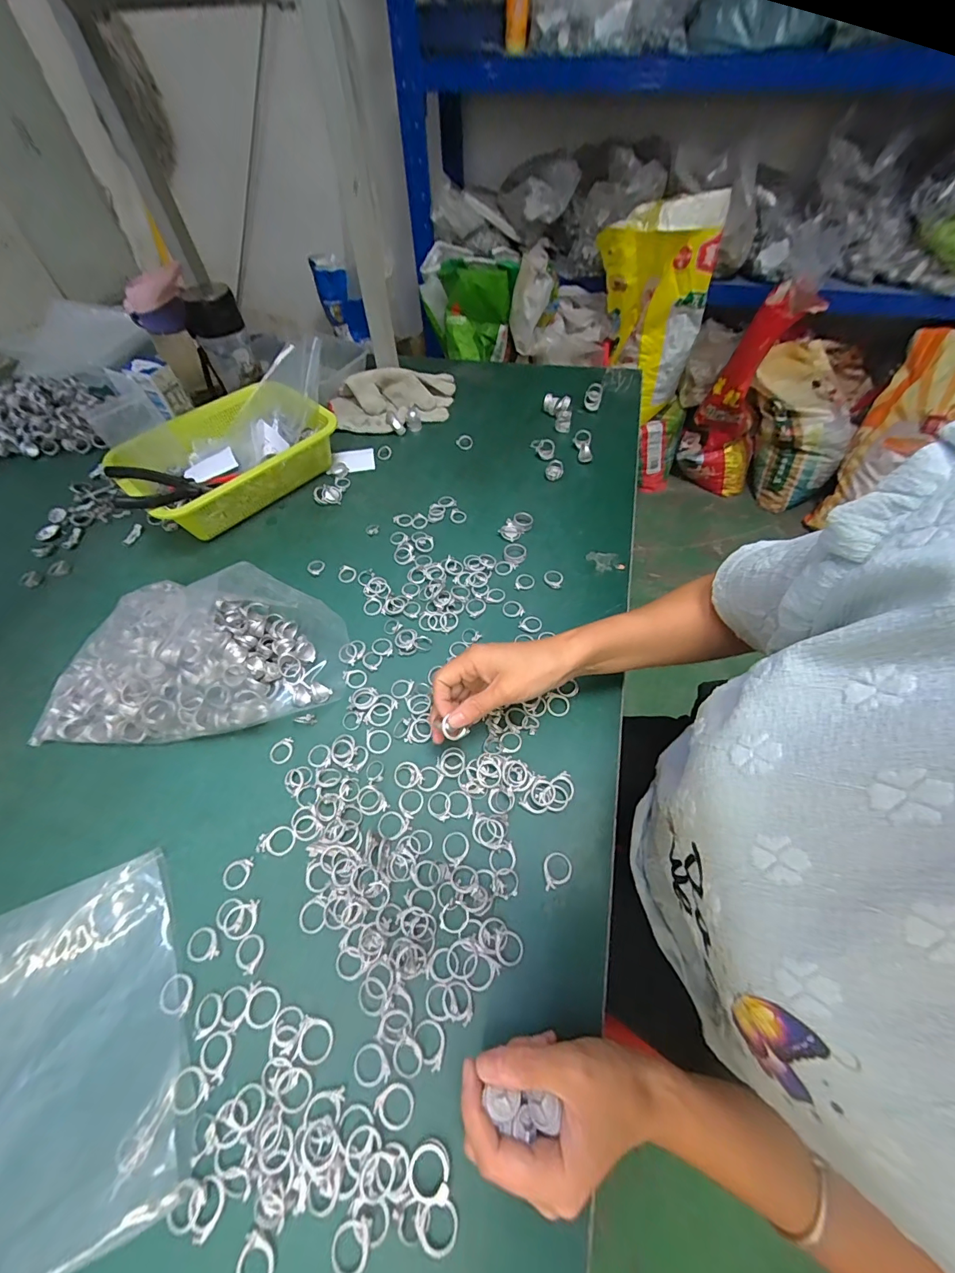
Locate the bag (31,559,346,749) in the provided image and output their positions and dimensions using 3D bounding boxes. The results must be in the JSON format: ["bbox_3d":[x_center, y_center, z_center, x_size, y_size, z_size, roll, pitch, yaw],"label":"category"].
[{"bbox_3d":[-0.285,0.010,0.451,0.285,0.060,0.184,-1,56,2],"label":"bag"}]

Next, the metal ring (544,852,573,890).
[{"bbox_3d":[0.065,0.187,0.350,0.023,0.004,0.026,-3,56,1],"label":"metal ring"}]

